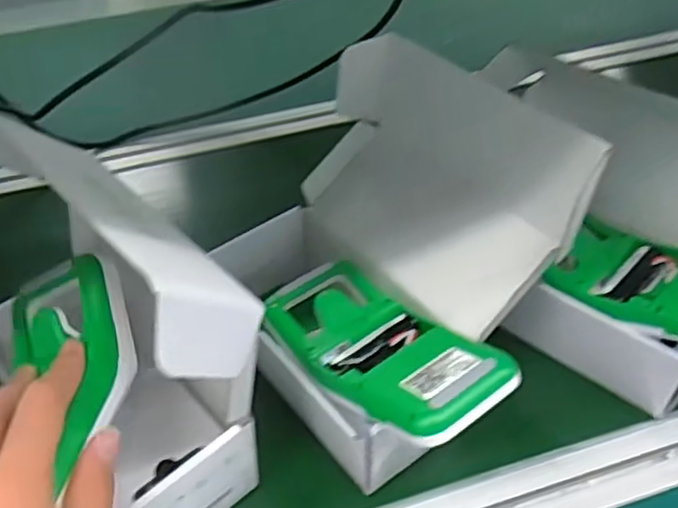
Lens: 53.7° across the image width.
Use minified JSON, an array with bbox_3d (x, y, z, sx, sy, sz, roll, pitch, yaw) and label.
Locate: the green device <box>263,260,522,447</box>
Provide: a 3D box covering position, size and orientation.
[{"bbox_3d":[0.021,0.053,0.402,0.074,0.022,0.165,-29,31,-22],"label":"green device"}]

